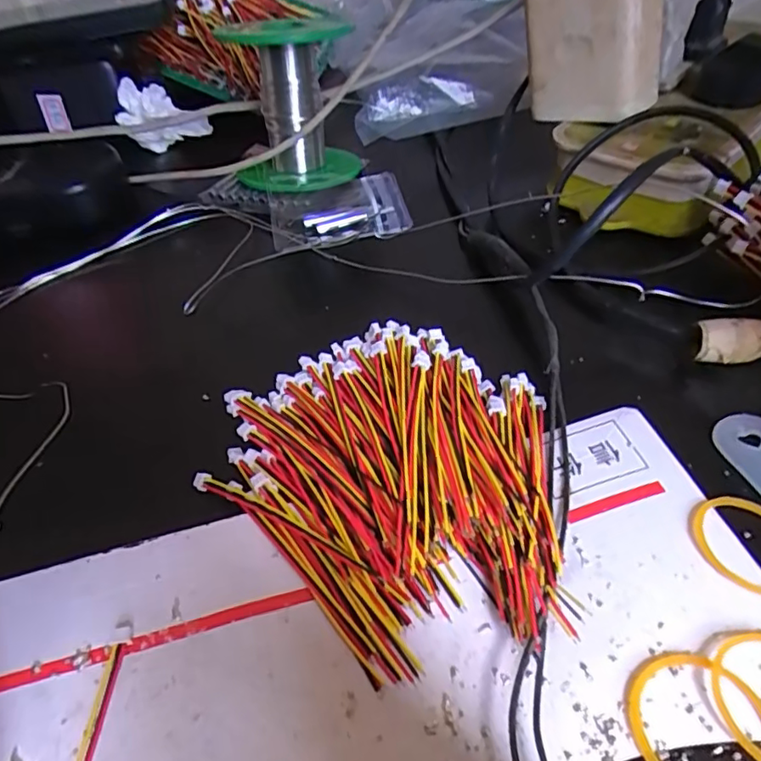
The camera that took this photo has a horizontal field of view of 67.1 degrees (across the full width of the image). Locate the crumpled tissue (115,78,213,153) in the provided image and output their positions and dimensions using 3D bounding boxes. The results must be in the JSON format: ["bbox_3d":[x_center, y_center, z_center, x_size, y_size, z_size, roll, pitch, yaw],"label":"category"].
[{"bbox_3d":[-0.125,-0.150,0.332,0.058,0.040,0.018,8,47,13],"label":"crumpled tissue"}]

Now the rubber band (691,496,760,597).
[{"bbox_3d":[0.101,0.044,0.155,0.029,0.004,0.030,-9,45,-3],"label":"rubber band"}]

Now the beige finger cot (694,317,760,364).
[{"bbox_3d":[0.128,-0.014,0.199,0.038,0.014,0.011,-6,45,0],"label":"beige finger cot"}]

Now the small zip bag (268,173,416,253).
[{"bbox_3d":[-0.020,-0.083,0.290,0.069,0.011,0.046,-10,58,-6],"label":"small zip bag"}]

